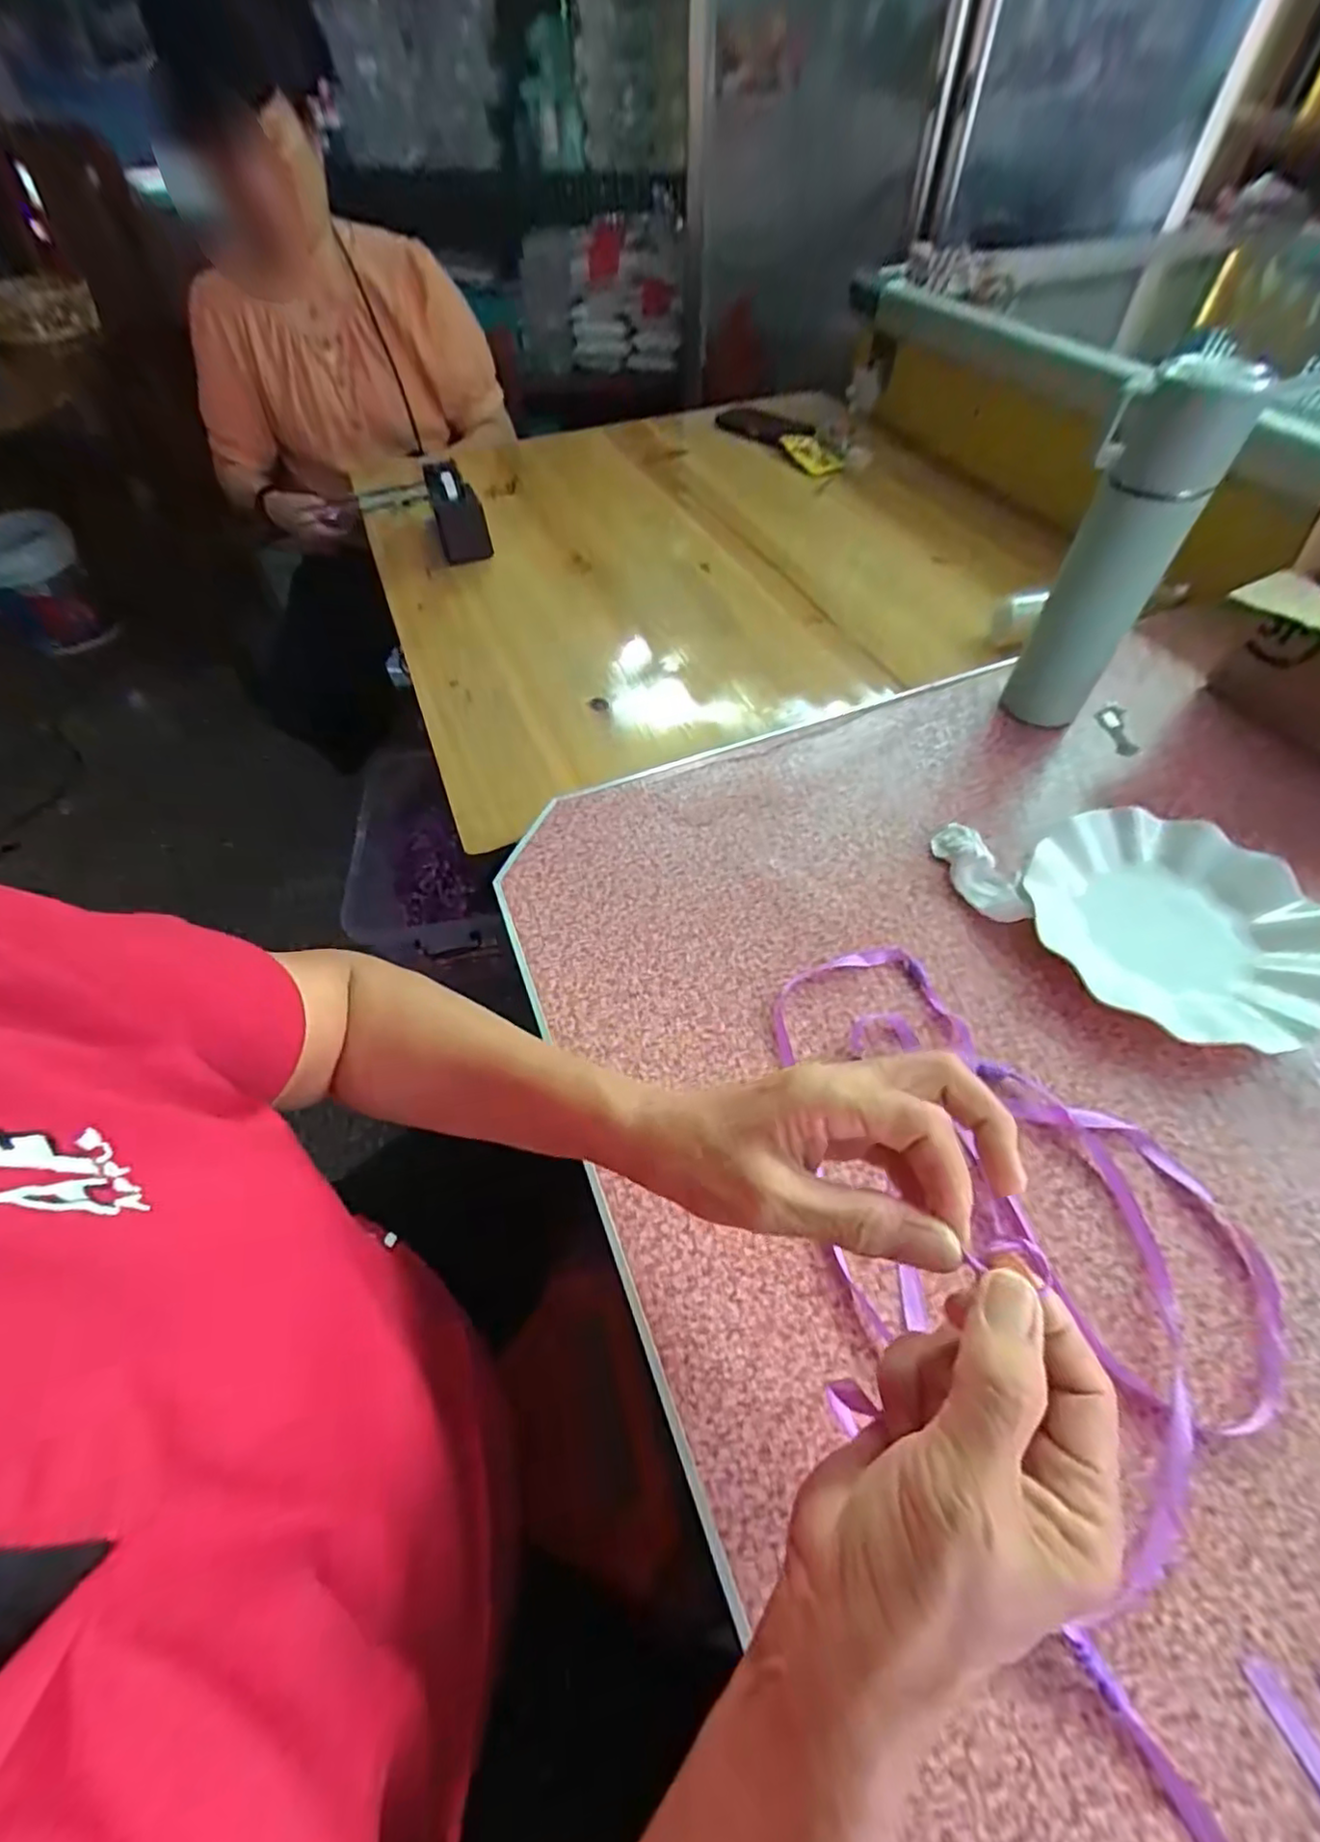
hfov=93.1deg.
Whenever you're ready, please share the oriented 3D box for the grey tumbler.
[{"bbox_3d":[0.328,-0.252,0.467,0.056,0.242,0.064,-37,62,-22],"label":"grey tumbler"}]

